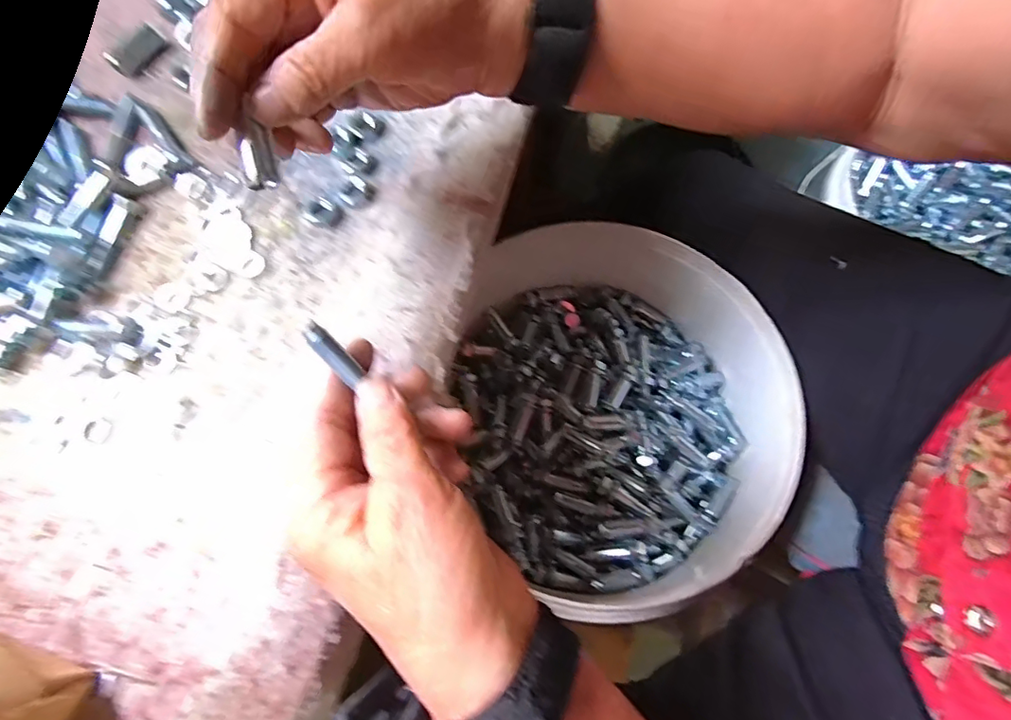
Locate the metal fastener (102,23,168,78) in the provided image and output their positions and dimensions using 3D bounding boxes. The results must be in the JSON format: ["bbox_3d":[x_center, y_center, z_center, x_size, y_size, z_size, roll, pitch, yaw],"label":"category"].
[{"bbox_3d":[-0.231,-0.193,0.337,0.014,0.014,0.035,30,72,12],"label":"metal fastener"}]

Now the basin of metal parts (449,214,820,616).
[{"bbox_3d":[0.093,0.044,0.465,0.273,0.110,0.297,-14,69,-5],"label":"basin of metal parts"}]

